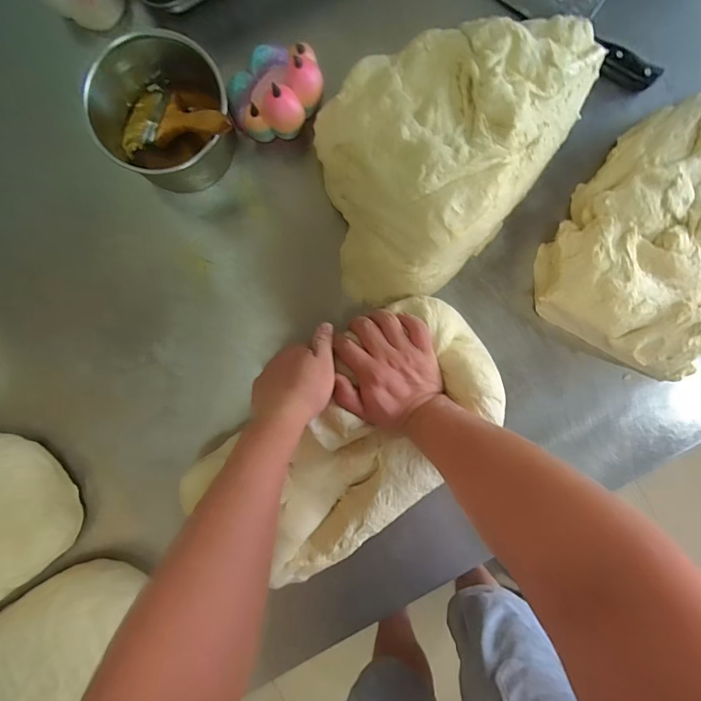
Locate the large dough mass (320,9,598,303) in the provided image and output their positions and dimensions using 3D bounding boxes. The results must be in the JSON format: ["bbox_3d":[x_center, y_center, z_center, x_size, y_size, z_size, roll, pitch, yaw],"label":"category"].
[{"bbox_3d":[0.150,-0.238,0.497,0.363,0.117,0.288,-12,91,-1],"label":"large dough mass"}]

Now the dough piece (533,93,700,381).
[{"bbox_3d":[0.448,-0.143,0.515,0.307,0.086,0.364,34,90,-2],"label":"dough piece"}]

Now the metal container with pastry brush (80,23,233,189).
[{"bbox_3d":[-0.211,-0.271,0.498,0.147,0.139,0.148,0,91,-1],"label":"metal container with pastry brush"}]

